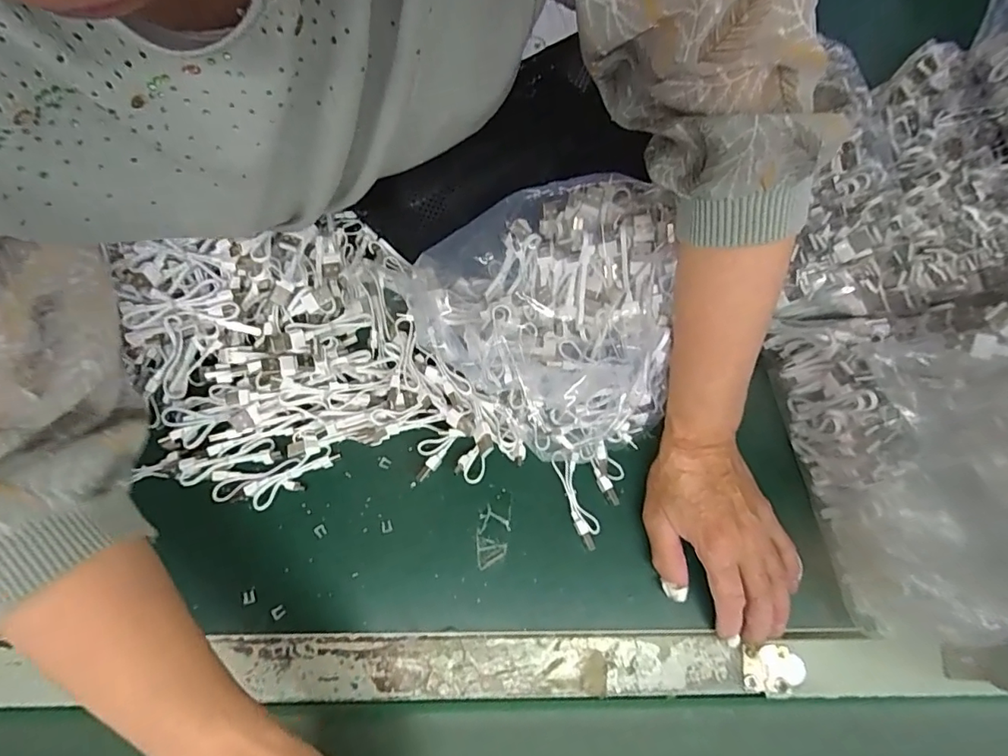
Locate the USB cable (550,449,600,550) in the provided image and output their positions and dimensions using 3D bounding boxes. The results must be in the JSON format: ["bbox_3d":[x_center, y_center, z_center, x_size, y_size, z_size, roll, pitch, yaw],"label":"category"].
[{"bbox_3d":[0.054,0.089,0.377,0.019,0.011,0.073,-15,78,-5],"label":"USB cable"}]

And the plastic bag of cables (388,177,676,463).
[{"bbox_3d":[0.031,-0.035,0.357,0.186,0.068,0.175,-13,78,-5],"label":"plastic bag of cables"}]

